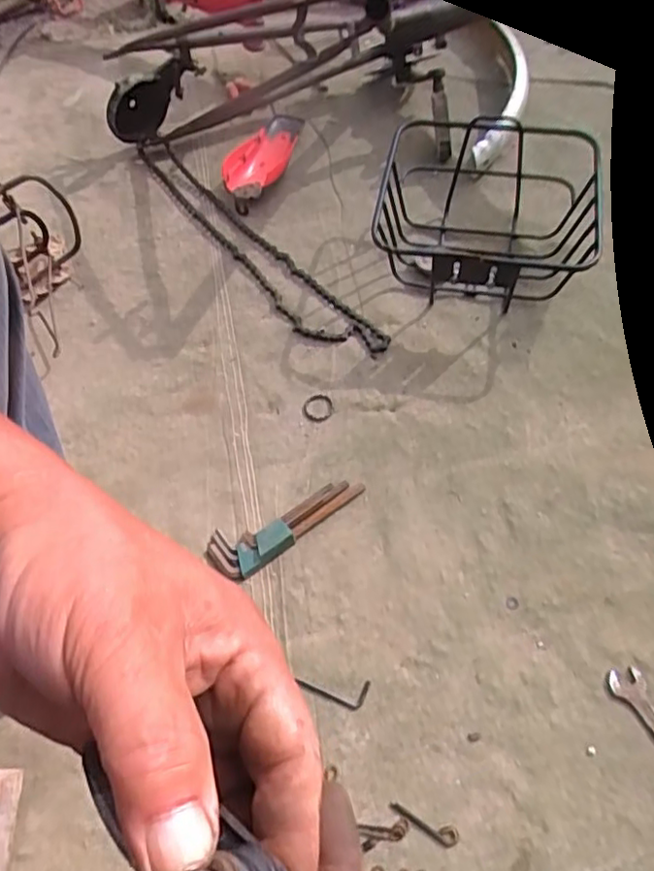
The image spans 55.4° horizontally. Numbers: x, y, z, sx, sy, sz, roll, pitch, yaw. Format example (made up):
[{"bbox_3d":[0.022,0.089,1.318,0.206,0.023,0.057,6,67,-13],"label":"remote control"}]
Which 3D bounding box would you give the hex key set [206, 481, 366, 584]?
[{"bbox_3d":[-0.040,0.091,0.678,0.169,0.018,0.050,-35,66,-15],"label":"hex key set"}]

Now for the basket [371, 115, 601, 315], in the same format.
[{"bbox_3d":[0.198,-0.280,0.793,0.254,0.140,0.249,8,62,7],"label":"basket"}]

